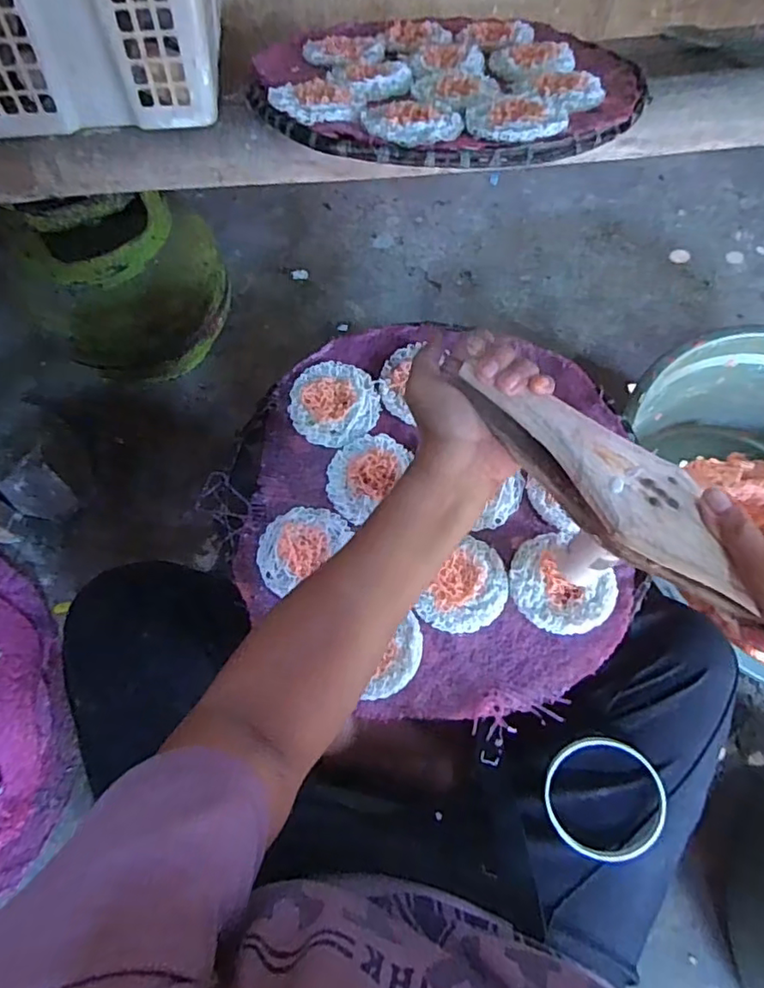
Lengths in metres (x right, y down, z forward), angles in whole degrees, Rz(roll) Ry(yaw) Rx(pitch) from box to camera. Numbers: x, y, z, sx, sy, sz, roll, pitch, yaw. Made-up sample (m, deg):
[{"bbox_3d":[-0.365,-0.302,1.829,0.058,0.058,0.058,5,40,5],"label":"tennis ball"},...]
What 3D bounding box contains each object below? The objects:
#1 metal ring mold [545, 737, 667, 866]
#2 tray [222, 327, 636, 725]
[{"bbox_3d":[0.177,0.244,0.473,0.090,0.016,0.095,-1,86,11],"label":"metal ring mold"},{"bbox_3d":[0.039,0.005,0.496,0.325,0.033,0.335,0,66,-1],"label":"tray"}]

